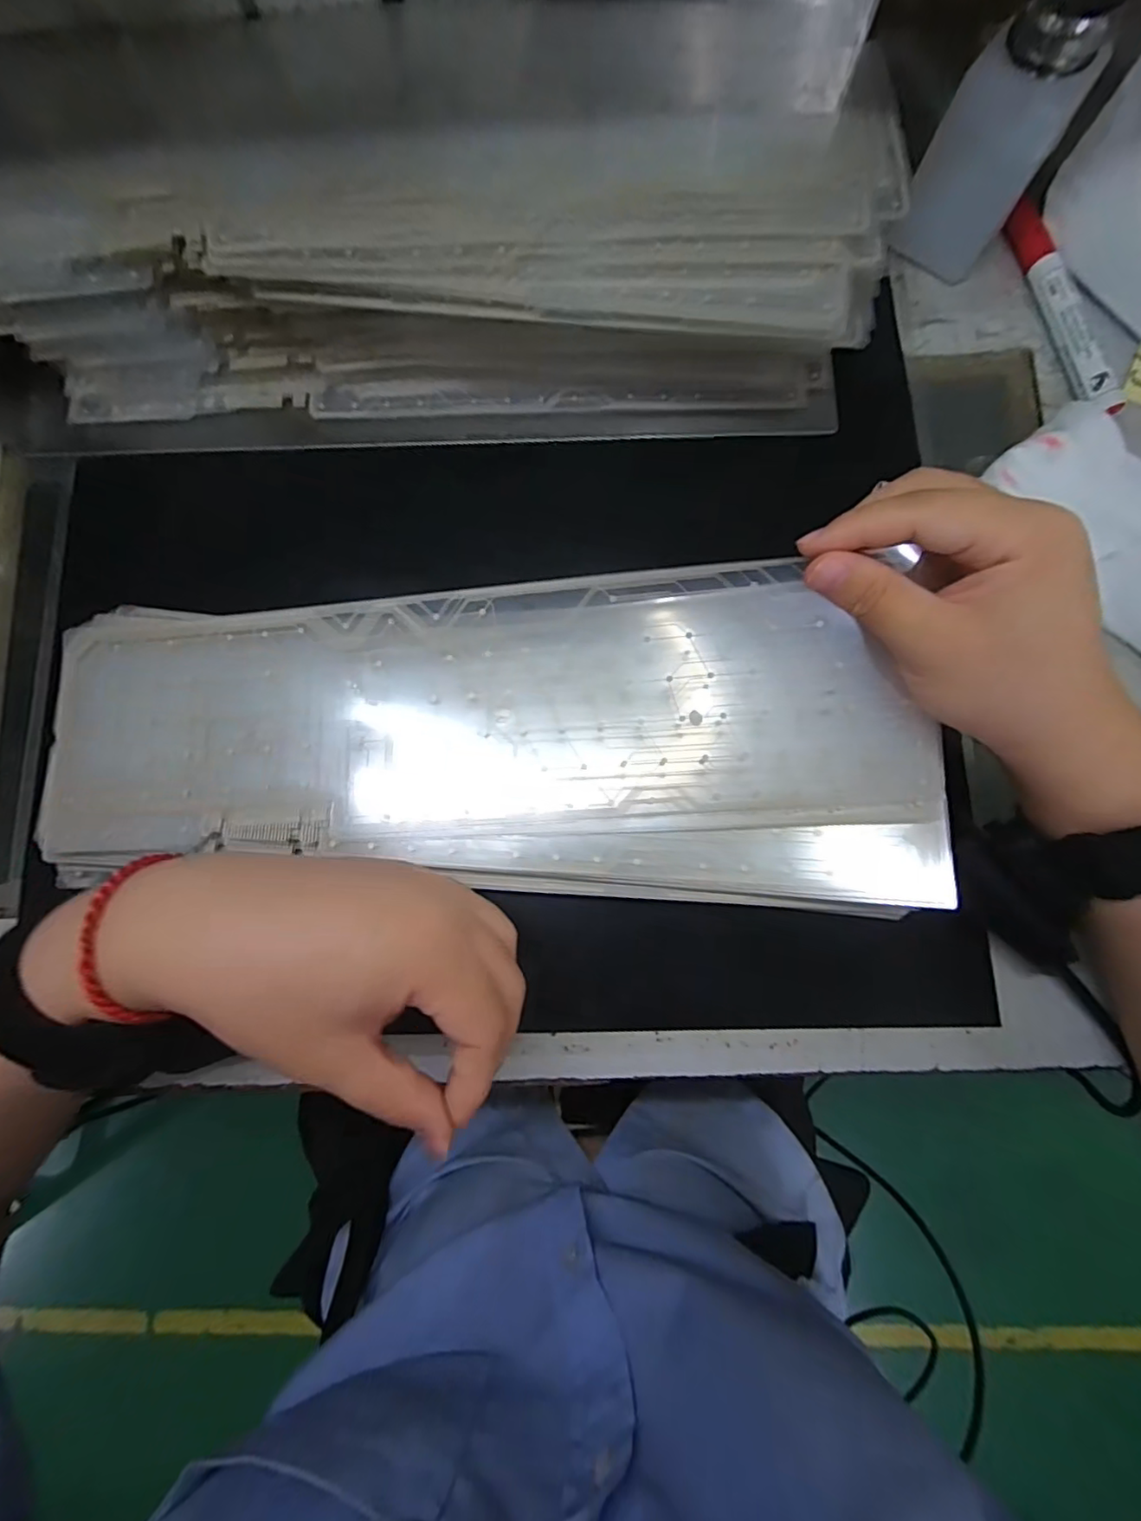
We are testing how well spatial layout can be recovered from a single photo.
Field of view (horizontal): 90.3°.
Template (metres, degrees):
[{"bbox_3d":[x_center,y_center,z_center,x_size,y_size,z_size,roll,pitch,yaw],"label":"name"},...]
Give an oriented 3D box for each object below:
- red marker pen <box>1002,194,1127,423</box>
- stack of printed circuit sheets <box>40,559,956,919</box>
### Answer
[{"bbox_3d":[0.277,-0.253,0.319,0.017,0.018,0.134,-12,80,0],"label":"red marker pen"},{"bbox_3d":[-0.046,-0.011,0.262,0.408,0.030,0.141,1,88,3],"label":"stack of printed circuit sheets"}]

